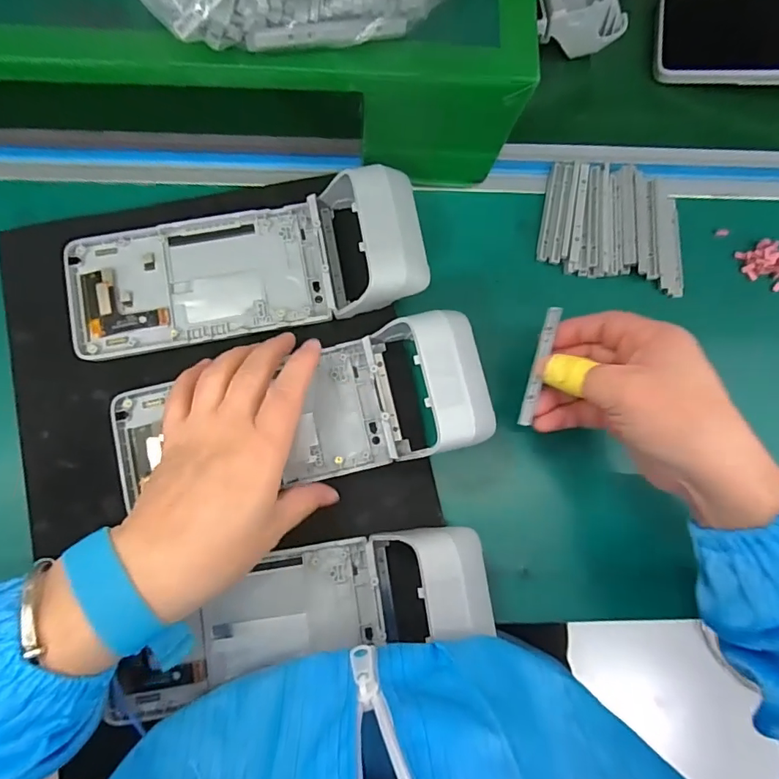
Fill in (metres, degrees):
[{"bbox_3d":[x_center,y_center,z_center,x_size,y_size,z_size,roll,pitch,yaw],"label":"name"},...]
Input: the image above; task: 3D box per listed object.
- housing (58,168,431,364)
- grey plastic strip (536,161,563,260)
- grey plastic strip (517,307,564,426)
[{"bbox_3d":[-0.093,-0.079,0.304,0.222,0.043,0.085,-8,81,-1],"label":"housing"},{"bbox_3d":[0.116,-0.128,0.355,0.008,0.007,0.074,11,81,2],"label":"grey plastic strip"},{"bbox_3d":[0.091,-0.014,0.298,0.008,0.005,0.074,15,85,2],"label":"grey plastic strip"}]

